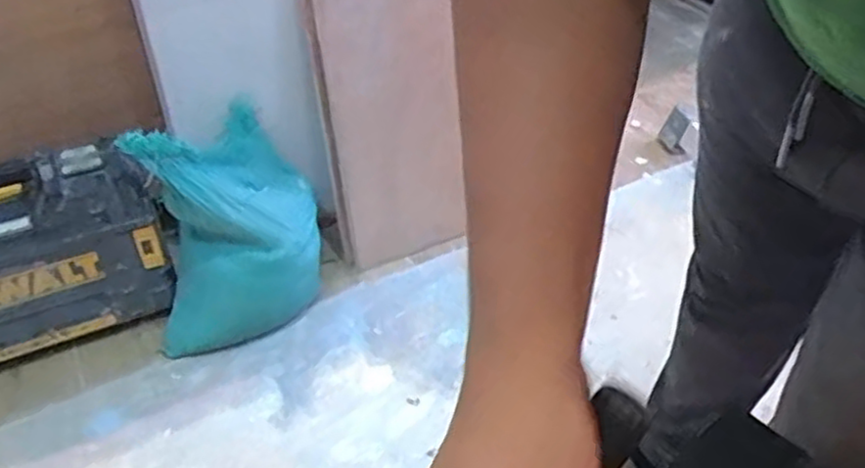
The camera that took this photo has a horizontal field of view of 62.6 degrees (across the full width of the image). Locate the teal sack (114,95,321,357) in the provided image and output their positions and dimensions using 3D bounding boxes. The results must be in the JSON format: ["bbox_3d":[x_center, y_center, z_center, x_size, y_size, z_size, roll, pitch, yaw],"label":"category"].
[{"bbox_3d":[-0.329,-0.025,1.176,0.268,0.386,0.239,-9,42,-10],"label":"teal sack"}]

